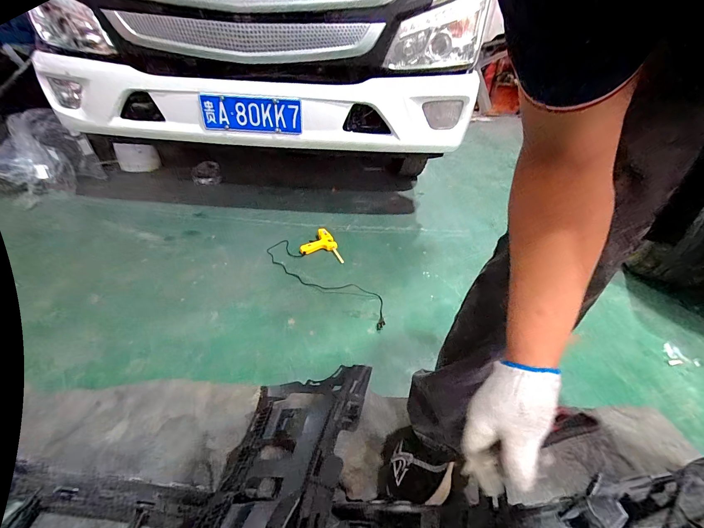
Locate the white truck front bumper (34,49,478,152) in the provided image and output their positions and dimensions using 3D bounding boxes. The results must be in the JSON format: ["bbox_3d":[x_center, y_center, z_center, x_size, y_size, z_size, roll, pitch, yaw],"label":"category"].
[{"bbox_3d":[-0.461,-0.696,1.391,1.866,0.291,0.249,4,31,1],"label":"white truck front bumper"}]

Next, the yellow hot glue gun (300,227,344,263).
[{"bbox_3d":[-0.148,-0.082,1.367,0.153,0.034,0.266,-8,33,-17],"label":"yellow hot glue gun"}]

